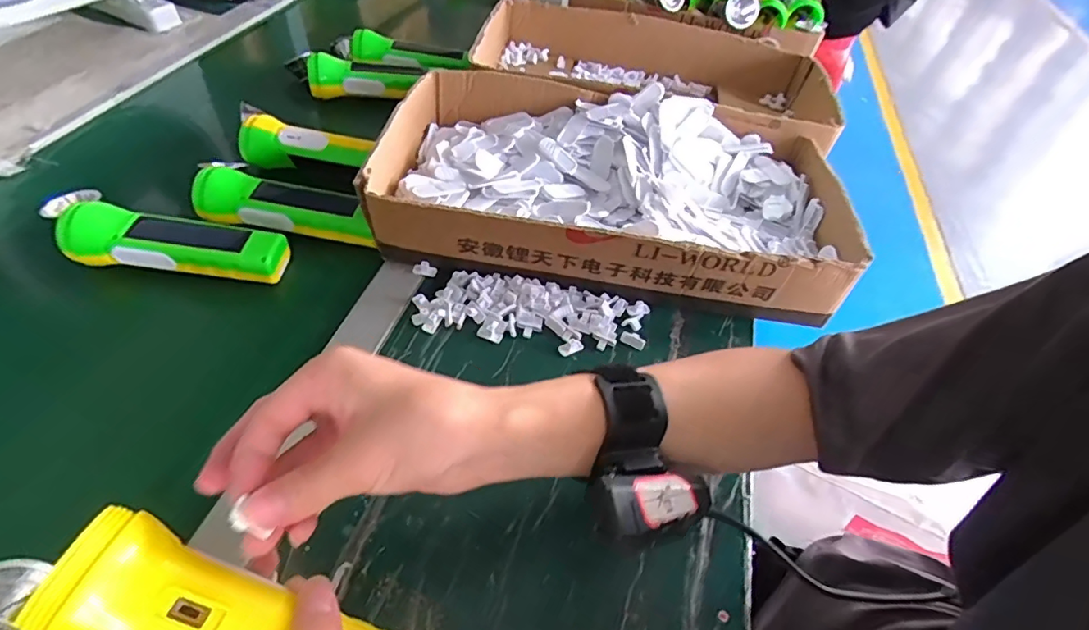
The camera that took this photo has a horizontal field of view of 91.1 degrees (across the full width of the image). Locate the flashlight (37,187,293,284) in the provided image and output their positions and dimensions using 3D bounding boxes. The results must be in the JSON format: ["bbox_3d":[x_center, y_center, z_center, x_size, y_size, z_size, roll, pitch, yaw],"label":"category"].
[{"bbox_3d":[-0.312,-0.064,0.453,0.183,0.055,0.055,5,50,-4],"label":"flashlight"}]

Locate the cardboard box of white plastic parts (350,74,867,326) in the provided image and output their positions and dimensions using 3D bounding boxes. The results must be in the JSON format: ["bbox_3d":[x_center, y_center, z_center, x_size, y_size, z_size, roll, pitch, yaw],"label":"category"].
[{"bbox_3d":[0.063,-0.127,0.519,0.416,0.077,0.233,8,49,-1],"label":"cardboard box of white plastic parts"}]

